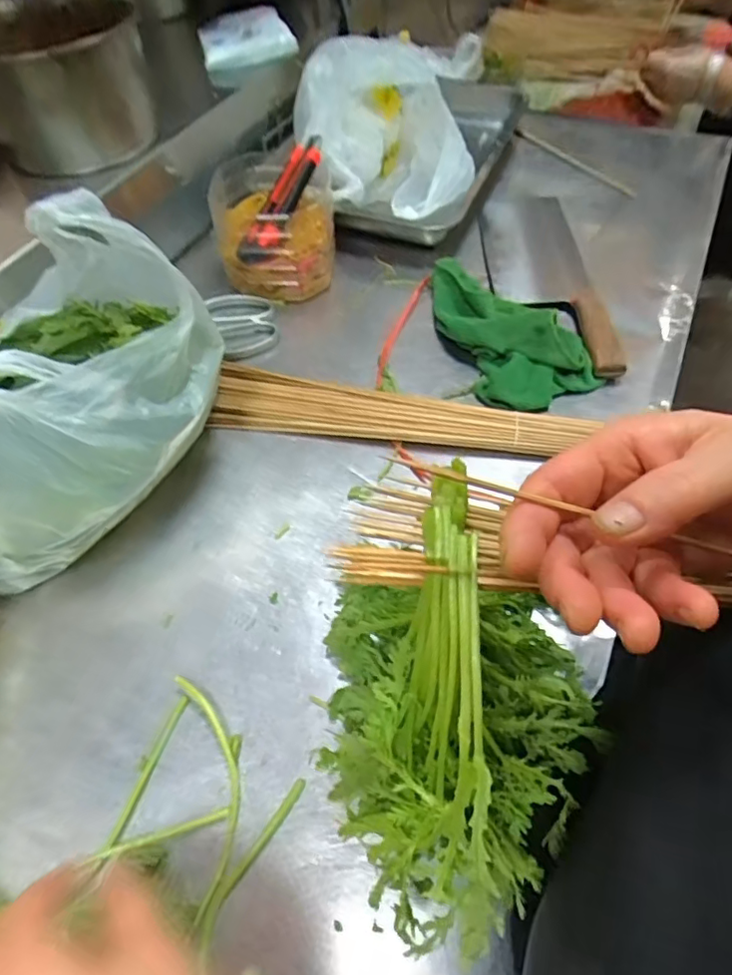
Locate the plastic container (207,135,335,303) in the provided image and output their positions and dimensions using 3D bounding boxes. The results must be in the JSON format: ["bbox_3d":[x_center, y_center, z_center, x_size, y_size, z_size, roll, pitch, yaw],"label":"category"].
[{"bbox_3d":[-0.104,-0.312,0.661,0.130,0.111,0.153,-1,55,2],"label":"plastic container"}]

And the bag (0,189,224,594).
[{"bbox_3d":[-0.247,-0.083,0.414,0.182,0.196,0.259,27,60,20],"label":"bag"}]

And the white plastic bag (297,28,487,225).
[{"bbox_3d":[0.019,-0.444,0.713,0.231,0.147,0.206,3,55,4],"label":"white plastic bag"}]

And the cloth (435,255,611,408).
[{"bbox_3d":[0.140,-0.173,0.589,0.107,0.055,0.222,-16,56,-8],"label":"cloth"}]

